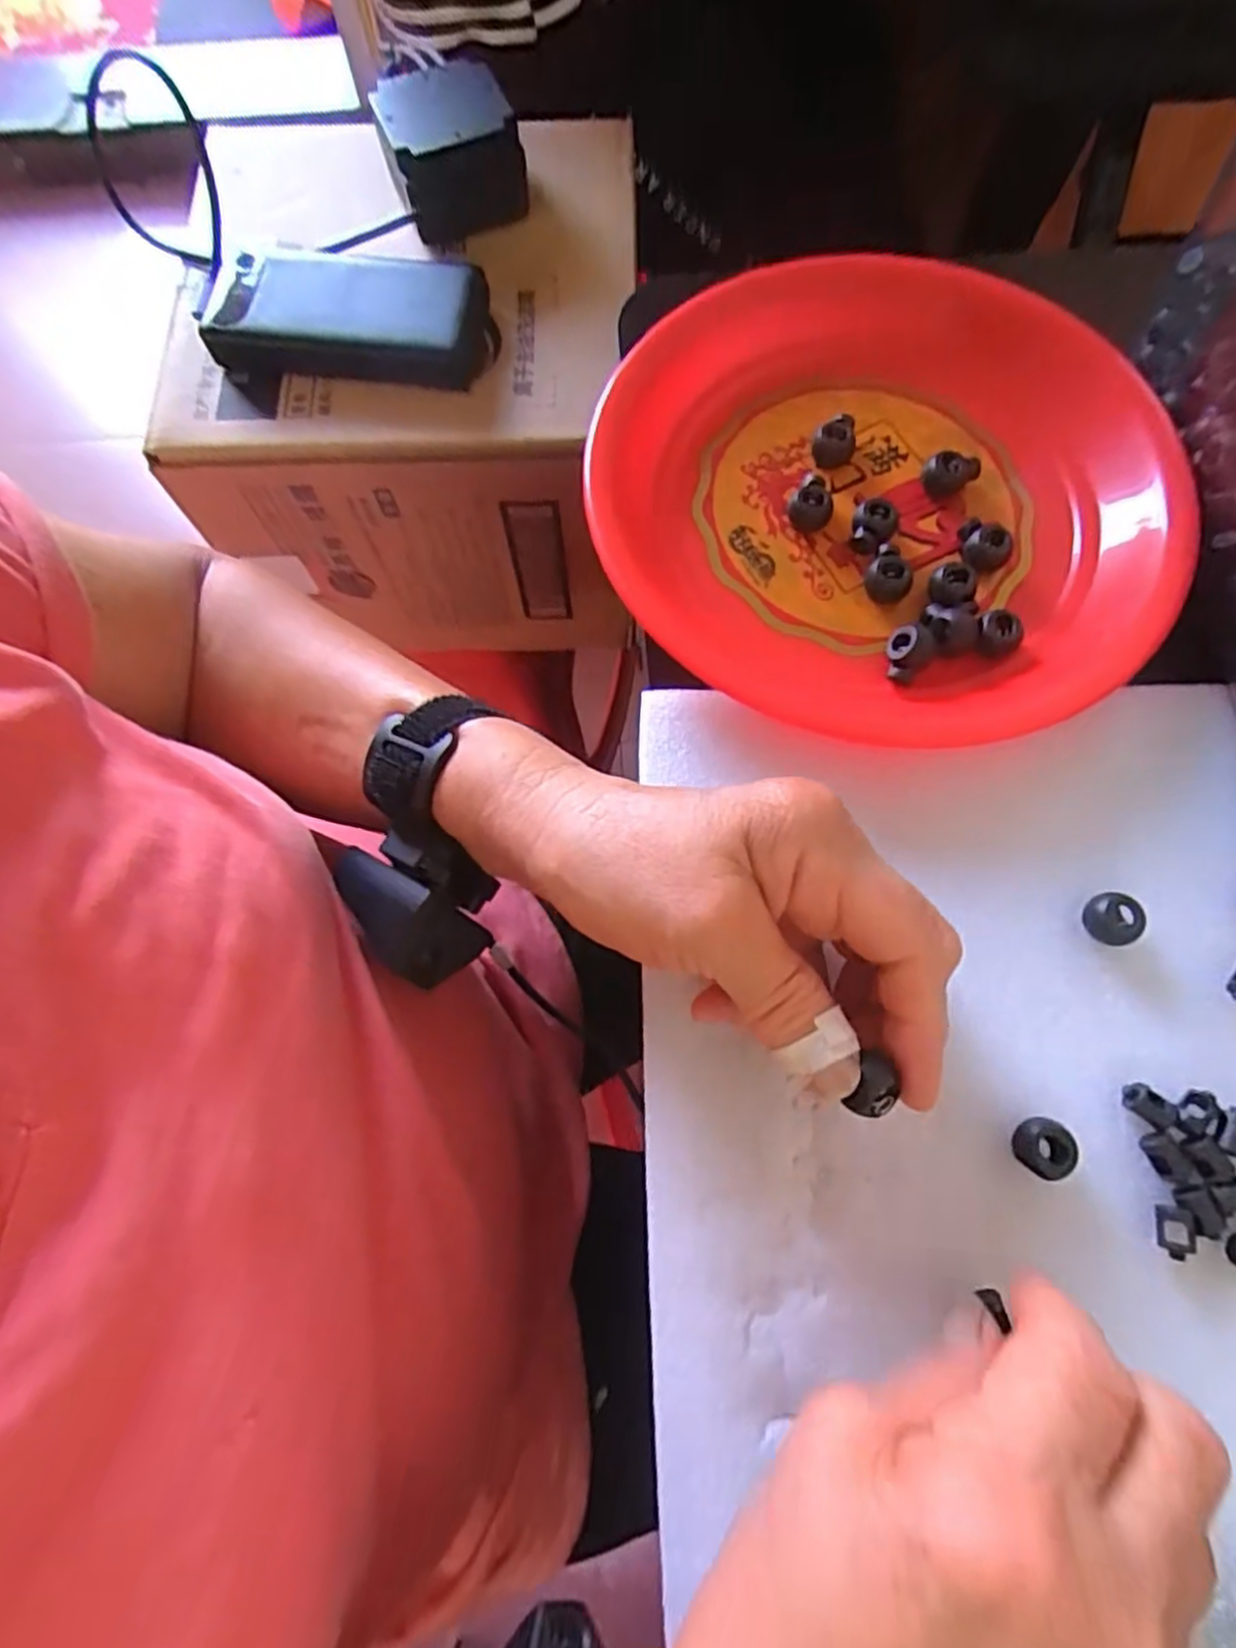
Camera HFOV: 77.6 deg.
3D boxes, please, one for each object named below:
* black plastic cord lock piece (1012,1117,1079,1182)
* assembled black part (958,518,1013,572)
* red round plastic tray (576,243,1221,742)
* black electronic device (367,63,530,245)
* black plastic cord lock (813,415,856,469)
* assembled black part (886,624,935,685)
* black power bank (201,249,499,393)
[{"bbox_3d":[0.132,0.101,0.240,0.015,0.012,0.017,15,74,7],"label":"black plastic cord lock piece"},{"bbox_3d":[0.145,-0.110,0.304,0.021,0.013,0.016,19,75,8],"label":"assembled black part"},{"bbox_3d":[0.105,-0.136,0.308,0.228,0.051,0.227,-1,73,2],"label":"red round plastic tray"},{"bbox_3d":[-0.100,-0.405,0.462,0.073,0.047,0.079,-23,73,-5],"label":"black electronic device"},{"bbox_3d":[0.092,-0.161,0.324,0.016,0.011,0.020,20,75,8],"label":"black plastic cord lock"},{"bbox_3d":[0.109,-0.065,0.290,0.016,0.012,0.020,33,77,11],"label":"assembled black part"},{"bbox_3d":[-0.152,-0.293,0.442,0.155,0.032,0.068,5,73,4],"label":"black power bank"}]

